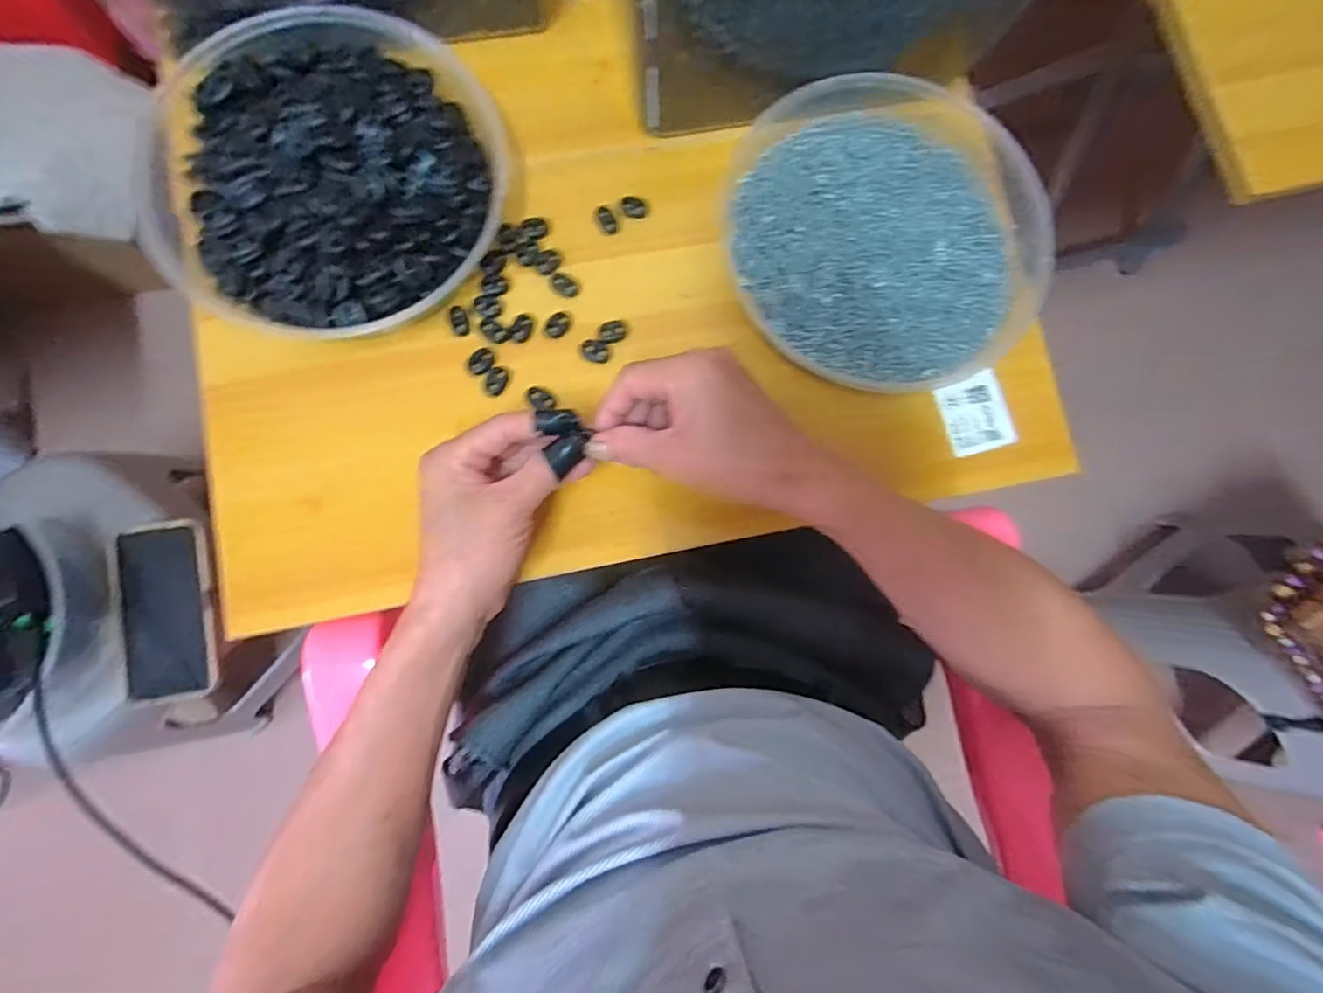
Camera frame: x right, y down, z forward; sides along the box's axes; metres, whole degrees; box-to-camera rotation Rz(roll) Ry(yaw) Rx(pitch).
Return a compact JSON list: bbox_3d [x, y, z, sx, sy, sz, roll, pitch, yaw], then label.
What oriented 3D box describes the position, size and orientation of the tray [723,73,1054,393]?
[{"bbox_3d":[0.161,-0.185,0.406,0.223,0.035,0.214,0,84,-4],"label":"tray"}]

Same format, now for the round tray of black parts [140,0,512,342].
[{"bbox_3d":[-0.225,-0.221,0.379,0.224,0.048,0.226,0,84,-4],"label":"round tray of black parts"}]

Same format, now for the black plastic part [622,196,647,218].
[{"bbox_3d":[-0.020,-0.212,0.415,0.018,0.004,0.015,5,83,-3],"label":"black plastic part"}]

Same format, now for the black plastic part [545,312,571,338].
[{"bbox_3d":[-0.073,-0.122,0.400,0.014,0.004,0.020,24,83,-1],"label":"black plastic part"}]

